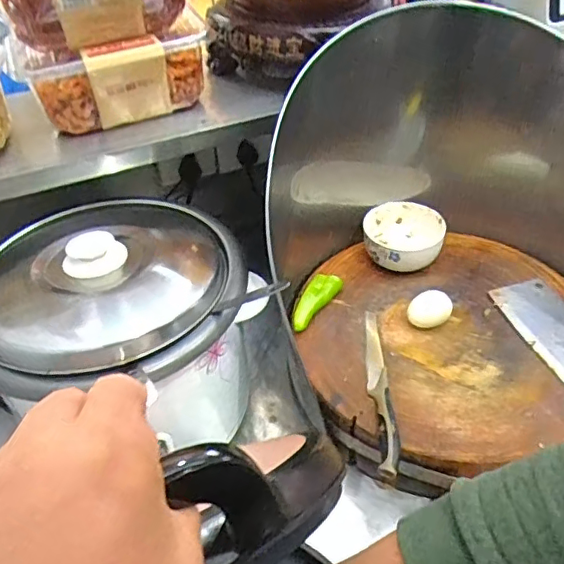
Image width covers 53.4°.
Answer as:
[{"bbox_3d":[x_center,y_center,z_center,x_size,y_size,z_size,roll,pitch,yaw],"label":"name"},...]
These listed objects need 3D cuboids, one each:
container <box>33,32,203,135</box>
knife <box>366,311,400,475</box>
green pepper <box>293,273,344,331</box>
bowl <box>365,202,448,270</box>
[{"bbox_3d":[-0.167,-0.217,0.611,0.189,0.080,0.054,-20,46,-17],"label":"container"},{"bbox_3d":[0.106,0.108,0.614,0.022,0.024,0.218,0,43,3],"label":"knife"},{"bbox_3d":[0.041,0.026,0.706,0.037,0.020,0.095,19,48,22],"label":"green pepper"},{"bbox_3d":[0.164,-0.058,0.762,0.099,0.052,0.102,-2,43,2],"label":"bowl"}]

